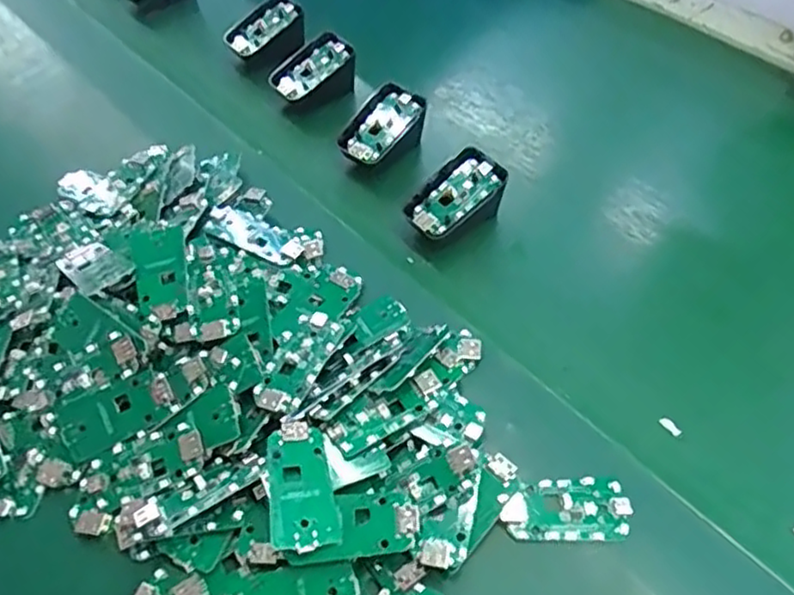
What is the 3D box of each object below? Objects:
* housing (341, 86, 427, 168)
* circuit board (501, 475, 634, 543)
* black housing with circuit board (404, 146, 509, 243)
[{"bbox_3d":[-0.013,-0.124,0.514,0.067,0.046,0.040,-38,61,-26],"label":"housing"},{"bbox_3d":[0.086,0.107,0.339,0.062,0.008,0.033,2,52,1],"label":"circuit board"},{"bbox_3d":[0.041,-0.066,0.464,0.068,0.040,0.042,-34,60,-24],"label":"black housing with circuit board"}]

